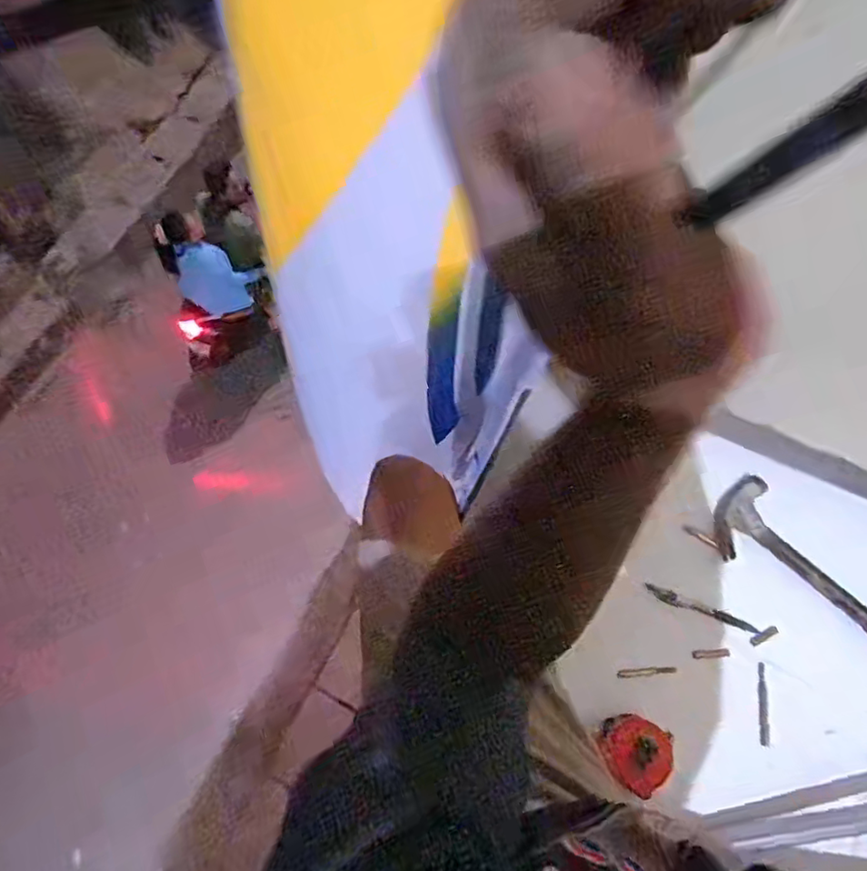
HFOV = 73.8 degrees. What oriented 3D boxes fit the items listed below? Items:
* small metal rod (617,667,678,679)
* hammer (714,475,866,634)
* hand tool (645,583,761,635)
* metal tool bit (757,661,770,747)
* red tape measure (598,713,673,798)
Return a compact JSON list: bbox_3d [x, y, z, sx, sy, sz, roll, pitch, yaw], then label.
[{"bbox_3d":[0.251,0.279,0.680,0.070,0.004,0.009,-3,66,-3],"label":"small metal rod"},{"bbox_3d":[0.477,0.197,0.685,0.100,0.024,0.333,-37,72,-17],"label":"hammer"},{"bbox_3d":[0.326,0.212,0.705,0.133,0.018,0.018,19,67,6],"label":"hand tool"},{"bbox_3d":[0.380,0.308,0.665,0.012,0.005,0.087,9,66,2],"label":"metal tool bit"},{"bbox_3d":[0.220,0.339,0.627,0.074,0.045,0.072,33,69,12],"label":"red tape measure"}]

